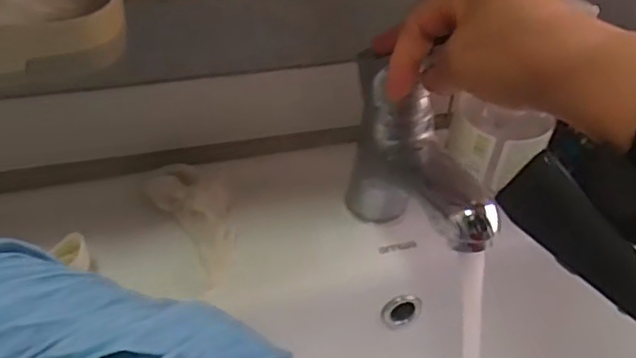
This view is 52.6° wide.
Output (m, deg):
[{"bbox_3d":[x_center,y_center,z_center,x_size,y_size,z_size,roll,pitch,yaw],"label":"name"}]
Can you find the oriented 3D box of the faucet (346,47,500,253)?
[{"bbox_3d":[0.062,0.008,0.390,0.039,0.119,0.129,-10,44,-15],"label":"faucet"}]

